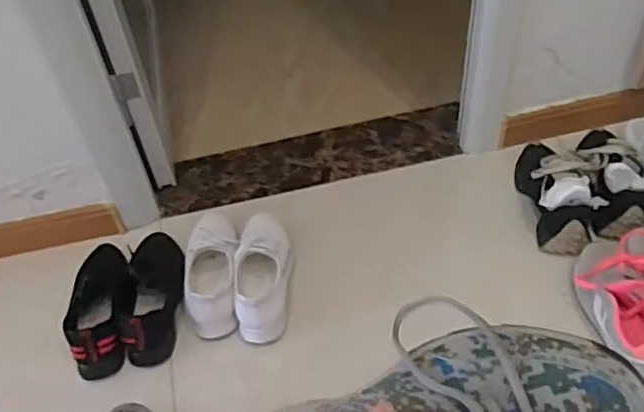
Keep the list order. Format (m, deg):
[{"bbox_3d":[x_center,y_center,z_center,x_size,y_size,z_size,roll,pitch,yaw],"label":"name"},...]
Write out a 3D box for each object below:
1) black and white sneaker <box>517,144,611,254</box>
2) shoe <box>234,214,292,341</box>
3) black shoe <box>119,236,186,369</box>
[{"bbox_3d":[0.423,-0.035,1.127,0.112,0.107,0.248,-3,48,3],"label":"black and white sneaker"},{"bbox_3d":[-0.097,0.102,1.068,0.087,0.097,0.252,-4,48,2],"label":"shoe"},{"bbox_3d":[-0.279,0.135,1.066,0.094,0.098,0.253,-5,47,0],"label":"black shoe"}]

